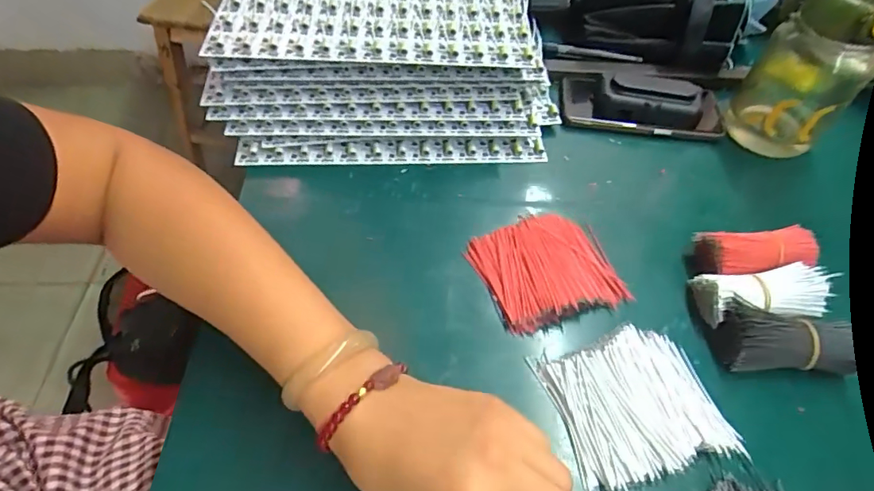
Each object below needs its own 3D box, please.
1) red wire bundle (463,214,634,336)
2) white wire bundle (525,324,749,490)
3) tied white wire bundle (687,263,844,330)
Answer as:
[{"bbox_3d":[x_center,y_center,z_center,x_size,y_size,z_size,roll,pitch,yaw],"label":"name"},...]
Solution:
[{"bbox_3d":[0.088,0.017,0.389,0.105,0.018,0.090,-15,56,-14],"label":"red wire bundle"},{"bbox_3d":[0.135,0.103,0.325,0.111,0.019,0.091,-11,55,-12],"label":"white wire bundle"},{"bbox_3d":[0.245,0.038,0.374,0.092,0.036,0.042,-1,54,-5],"label":"tied white wire bundle"}]

